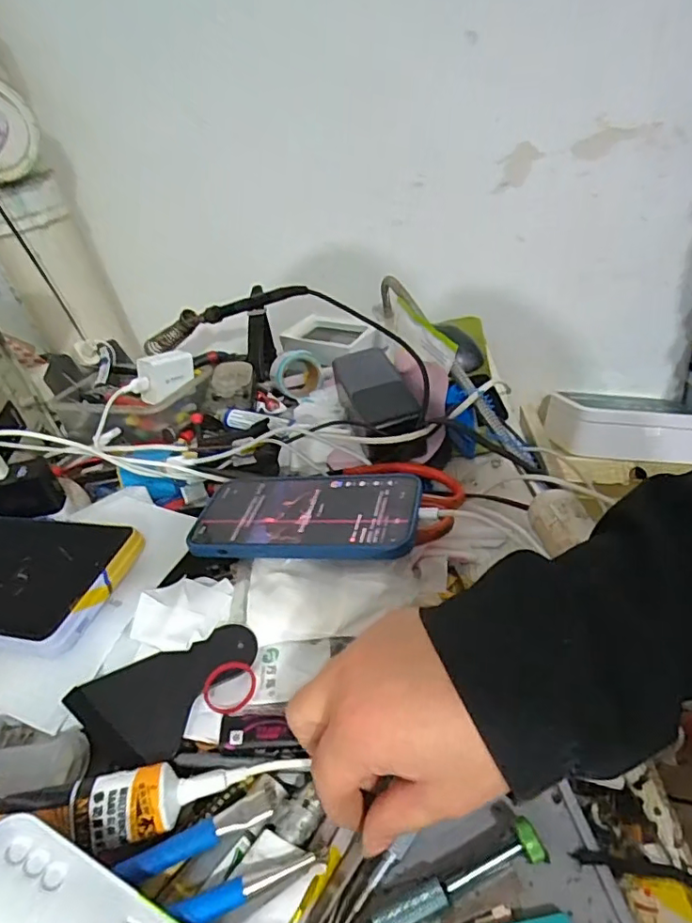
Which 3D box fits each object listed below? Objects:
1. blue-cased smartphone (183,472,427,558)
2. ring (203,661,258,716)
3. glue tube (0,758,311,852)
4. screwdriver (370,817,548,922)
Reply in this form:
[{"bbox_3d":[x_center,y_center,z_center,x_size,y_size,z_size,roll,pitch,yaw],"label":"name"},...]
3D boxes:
[{"bbox_3d":[-0.028,0.036,0.399,0.159,0.010,0.083,-2,34,15],"label":"blue-cased smartphone"},{"bbox_3d":[-0.068,0.132,0.326,0.029,0.006,0.030,-1,49,1],"label":"ring"},{"bbox_3d":[-0.098,0.167,0.273,0.156,0.023,0.027,-1,35,-15],"label":"glue tube"},{"bbox_3d":[0.041,0.186,0.239,0.098,0.018,0.014,-21,37,-11],"label":"screwdriver"}]

